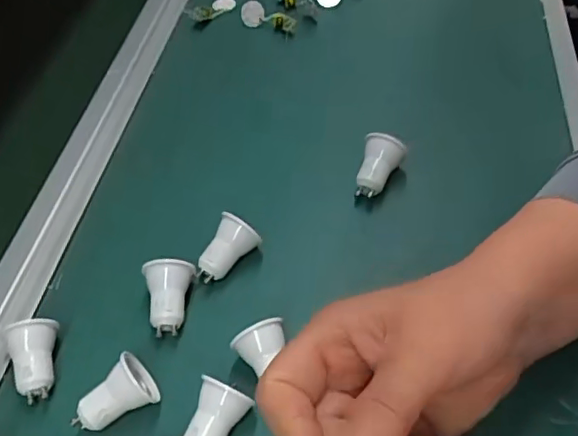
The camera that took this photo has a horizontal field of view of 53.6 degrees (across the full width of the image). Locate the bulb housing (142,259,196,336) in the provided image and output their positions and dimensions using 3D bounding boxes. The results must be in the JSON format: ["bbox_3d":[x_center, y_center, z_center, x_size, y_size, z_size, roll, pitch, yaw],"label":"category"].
[{"bbox_3d":[-0.074,0.050,0.365,0.031,0.029,0.039,-12,51,-3],"label":"bulb housing"}]

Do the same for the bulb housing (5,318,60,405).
[{"bbox_3d":[-0.152,0.086,0.349,0.027,0.034,0.040,-19,52,-9],"label":"bulb housing"}]

